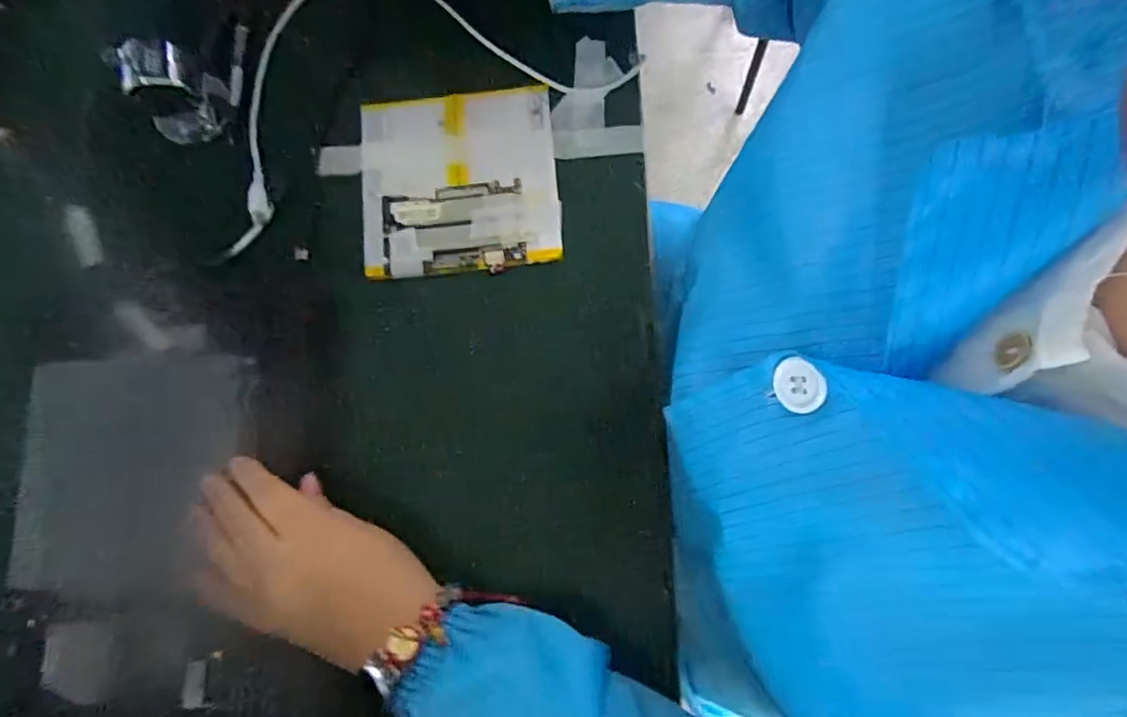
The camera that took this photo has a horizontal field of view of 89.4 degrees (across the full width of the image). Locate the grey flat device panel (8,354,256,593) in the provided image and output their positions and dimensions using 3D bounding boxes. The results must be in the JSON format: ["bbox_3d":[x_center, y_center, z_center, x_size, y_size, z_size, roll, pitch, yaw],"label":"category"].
[{"bbox_3d":[-0.261,0.065,0.343,0.109,0.010,0.138,5,81,-13],"label":"grey flat device panel"}]

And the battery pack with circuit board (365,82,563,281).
[{"bbox_3d":[-0.069,-0.118,0.373,0.127,0.004,0.123,-4,78,0],"label":"battery pack with circuit board"}]

